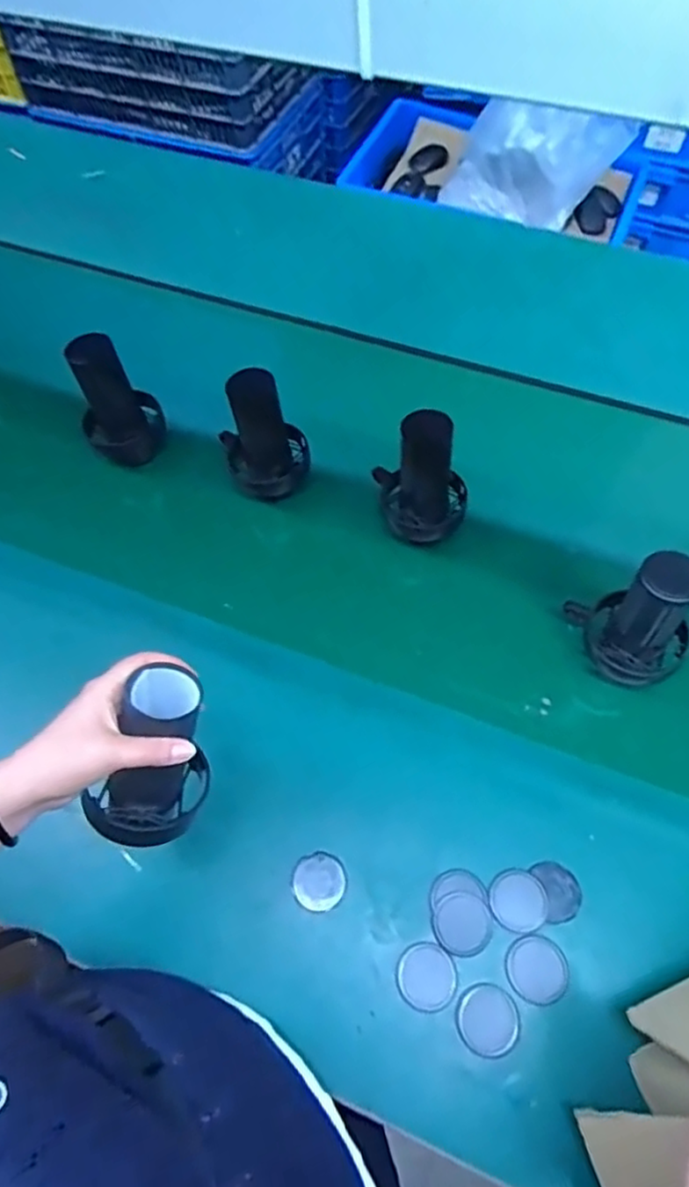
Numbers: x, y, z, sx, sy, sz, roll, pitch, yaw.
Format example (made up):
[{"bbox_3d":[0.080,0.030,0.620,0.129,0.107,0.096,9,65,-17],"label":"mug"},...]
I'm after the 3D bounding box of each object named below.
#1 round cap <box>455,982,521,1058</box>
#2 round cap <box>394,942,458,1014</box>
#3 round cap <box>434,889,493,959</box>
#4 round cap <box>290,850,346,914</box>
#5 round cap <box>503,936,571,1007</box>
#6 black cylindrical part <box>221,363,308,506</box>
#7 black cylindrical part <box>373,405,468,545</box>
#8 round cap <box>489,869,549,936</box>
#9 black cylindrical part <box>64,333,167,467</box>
[{"bbox_3d":[0.121,0.361,0.556,0.051,0.004,0.051,-1,61,1],"label":"round cap"},{"bbox_3d":[0.071,0.334,0.572,0.051,0.004,0.051,-1,61,1],"label":"round cap"},{"bbox_3d":[0.106,0.295,0.588,0.051,0.004,0.050,-1,61,1],"label":"round cap"},{"bbox_3d":[-0.024,0.267,0.610,0.050,0.004,0.049,-1,61,1],"label":"round cap"},{"bbox_3d":[0.167,0.326,0.570,0.053,0.004,0.051,-1,61,1],"label":"round cap"},{"bbox_3d":[-0.095,-0.182,0.773,0.095,0.145,0.088,-1,61,1],"label":"black cylindrical part"},{"bbox_3d":[0.087,-0.131,0.741,0.110,0.145,0.089,6,61,5],"label":"black cylindrical part"},{"bbox_3d":[0.158,0.278,0.595,0.052,0.004,0.052,-1,61,1],"label":"round cap"},{"bbox_3d":[-0.283,-0.240,0.806,0.096,0.156,0.083,-24,63,-12],"label":"black cylindrical part"}]

